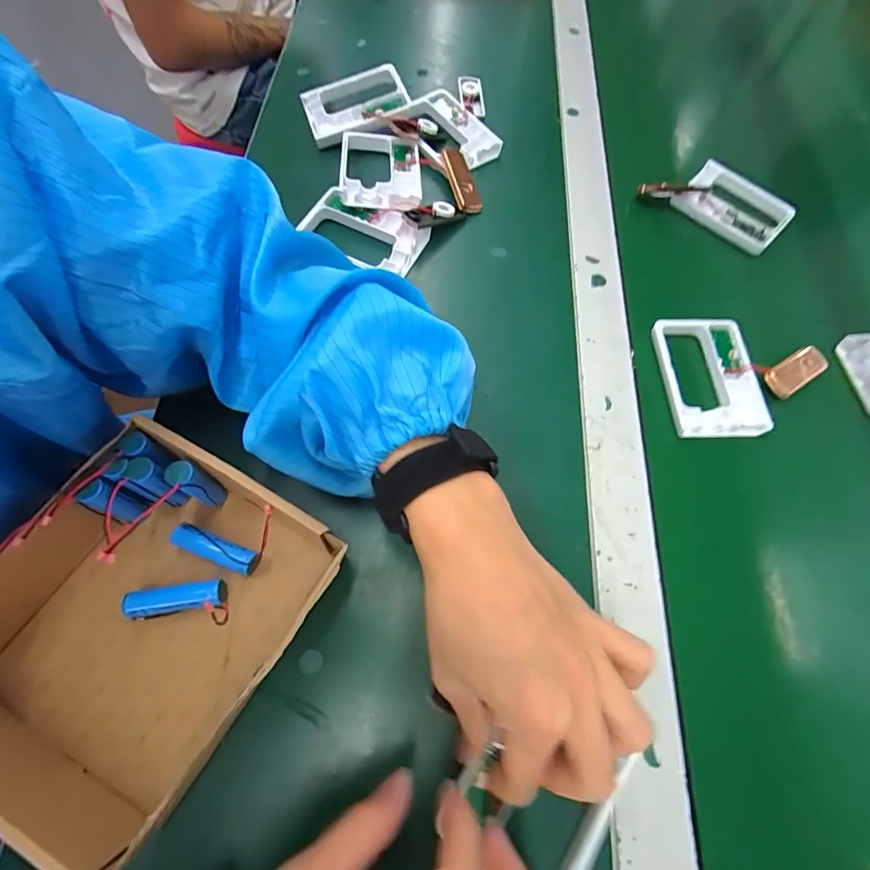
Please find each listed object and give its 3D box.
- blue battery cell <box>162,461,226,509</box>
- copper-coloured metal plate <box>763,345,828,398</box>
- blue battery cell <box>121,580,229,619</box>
[{"bbox_3d":[-0.136,0.030,0.261,0.014,0.051,0.014,1,67,-3],"label":"blue battery cell"},{"bbox_3d":[0.278,-0.049,0.346,0.058,0.010,0.024,-31,72,-15],"label":"copper-coloured metal plate"},{"bbox_3d":[-0.146,0.093,0.254,0.051,0.011,0.014,-6,68,-6],"label":"blue battery cell"}]

